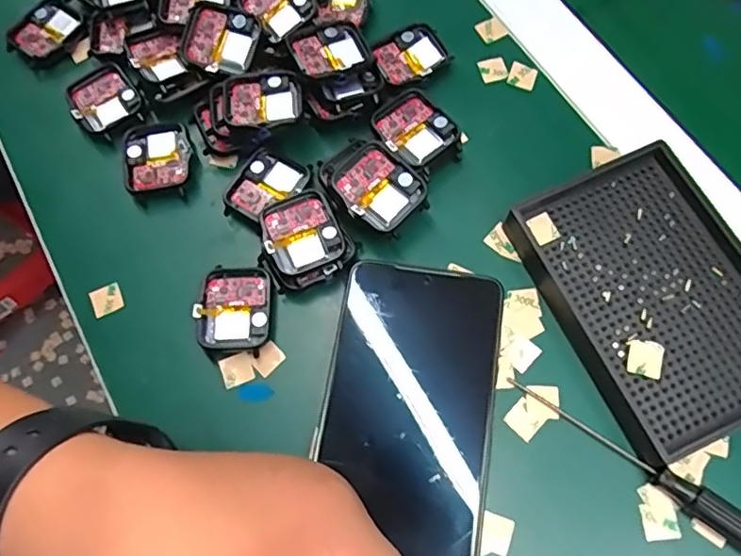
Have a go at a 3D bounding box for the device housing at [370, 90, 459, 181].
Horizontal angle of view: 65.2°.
[{"bbox_3d":[0.025,-0.077,0.320,0.036,0.018,0.046,-36,73,-11],"label":"device housing"}]

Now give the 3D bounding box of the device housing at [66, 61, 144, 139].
[{"bbox_3d":[-0.157,-0.105,0.340,0.037,0.006,0.044,-33,72,-10],"label":"device housing"}]

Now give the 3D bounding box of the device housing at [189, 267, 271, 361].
[{"bbox_3d":[-0.070,0.016,0.297,0.037,0.012,0.044,-4,70,0],"label":"device housing"}]

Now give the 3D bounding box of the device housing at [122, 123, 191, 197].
[{"bbox_3d":[-0.120,-0.067,0.328,0.041,0.011,0.041,-1,72,4],"label":"device housing"}]

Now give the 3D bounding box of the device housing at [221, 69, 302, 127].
[{"bbox_3d":[-0.059,-0.097,0.315,0.041,0.005,0.036,-15,70,-4],"label":"device housing"}]

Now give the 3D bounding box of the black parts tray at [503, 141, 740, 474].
[{"bbox_3d":[0.141,0.009,0.284,0.094,0.022,0.134,-24,71,-7],"label":"black parts tray"}]

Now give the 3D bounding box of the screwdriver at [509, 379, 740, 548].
[{"bbox_3d":[0.122,0.085,0.261,0.129,0.014,0.012,34,74,13],"label":"screwdriver"}]

